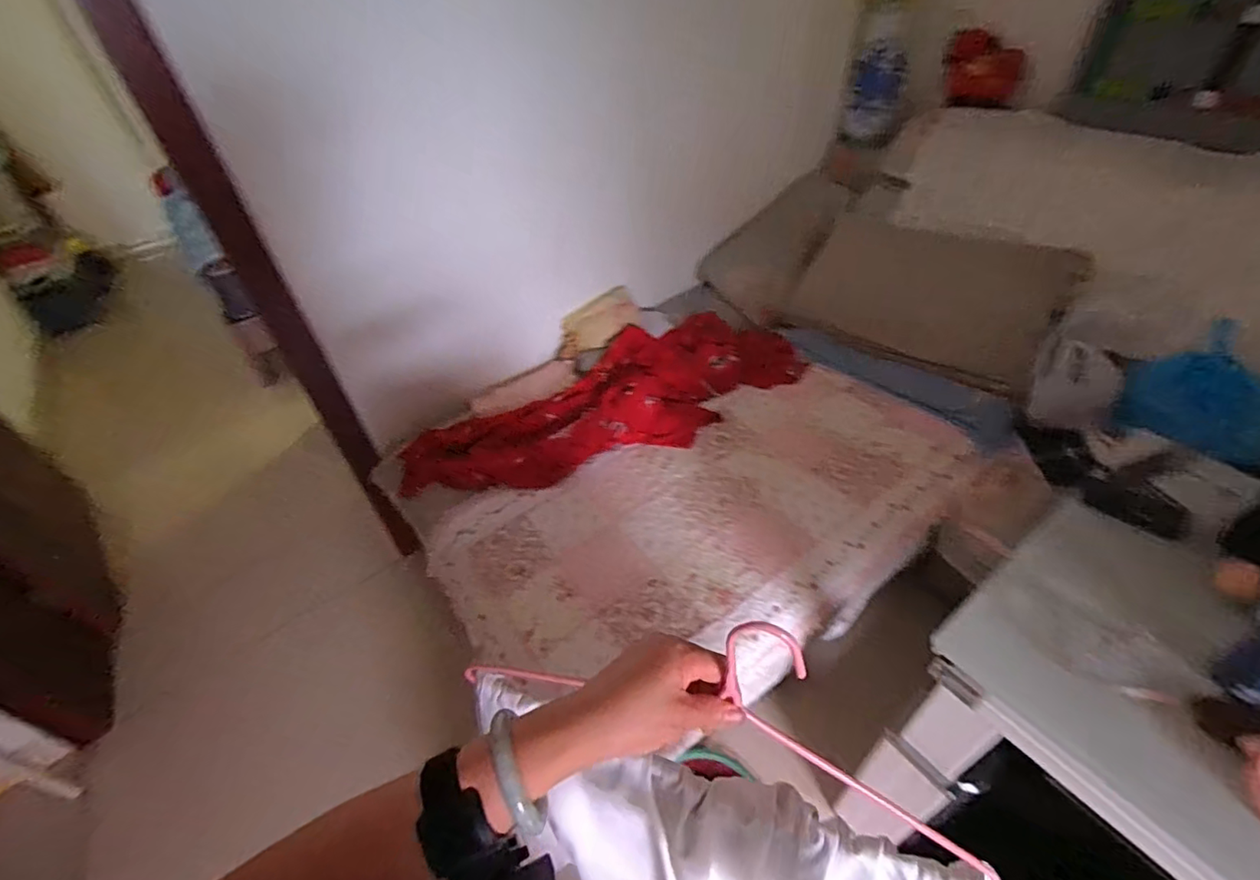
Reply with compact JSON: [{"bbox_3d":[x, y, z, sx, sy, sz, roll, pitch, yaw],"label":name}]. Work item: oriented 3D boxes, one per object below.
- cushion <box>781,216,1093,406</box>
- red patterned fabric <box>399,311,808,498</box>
[{"bbox_3d":[0.792,-0.412,1.517,0.682,0.090,0.389,32,95,40],"label":"cushion"},{"bbox_3d":[-0.035,-0.108,1.423,1.072,0.116,0.381,-28,48,-23],"label":"red patterned fabric"}]

